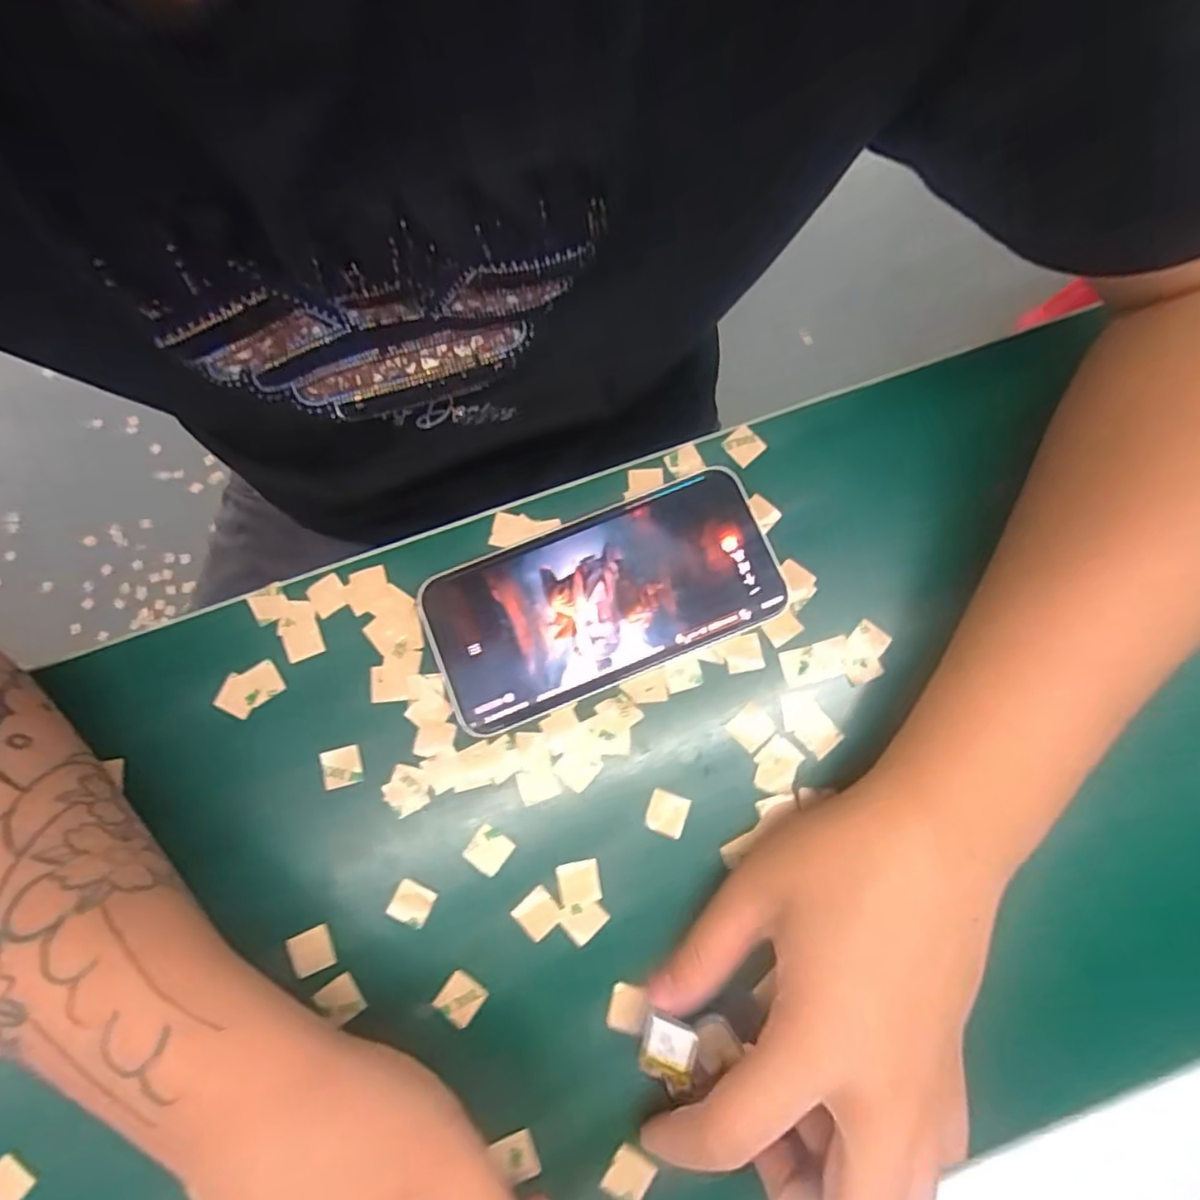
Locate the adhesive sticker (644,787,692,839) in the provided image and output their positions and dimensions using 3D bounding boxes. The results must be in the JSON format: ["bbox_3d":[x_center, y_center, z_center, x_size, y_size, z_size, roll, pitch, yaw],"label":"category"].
[{"bbox_3d":[0.027,0.085,0.262,0.015,0.004,0.016,19,80,4],"label":"adhesive sticker"}]

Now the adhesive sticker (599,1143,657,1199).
[{"bbox_3d":[0.011,0.210,0.238,0.015,0.004,0.018,30,81,6],"label":"adhesive sticker"}]

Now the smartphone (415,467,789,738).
[{"bbox_3d":[0.000,-0.001,0.275,0.143,0.009,0.071,-22,80,-4],"label":"smartphone"}]

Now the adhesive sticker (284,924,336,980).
[{"bbox_3d":[-0.112,0.136,0.253,0.016,0.004,0.015,-23,80,-4],"label":"adhesive sticker"}]

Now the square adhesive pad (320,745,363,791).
[{"bbox_3d":[-0.105,0.068,0.266,0.016,0.004,0.015,-14,79,-2],"label":"square adhesive pad"}]

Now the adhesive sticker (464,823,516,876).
[{"bbox_3d":[-0.044,0.099,0.261,0.015,0.004,0.017,36,81,4],"label":"adhesive sticker"}]

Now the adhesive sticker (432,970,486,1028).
[{"bbox_3d":[-0.054,0.152,0.250,0.015,0.004,0.016,37,82,2],"label":"adhesive sticker"}]

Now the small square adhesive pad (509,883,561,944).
[{"bbox_3d":[-0.025,0.122,0.255,0.016,0.004,0.016,-42,82,-7],"label":"small square adhesive pad"}]

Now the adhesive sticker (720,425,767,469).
[{"bbox_3d":[0.064,-0.069,0.294,0.015,0.004,0.016,-39,78,3],"label":"adhesive sticker"}]

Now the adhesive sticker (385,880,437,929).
[{"bbox_3d":[-0.074,0.119,0.255,0.015,0.004,0.016,27,81,5],"label":"adhesive sticker"}]

